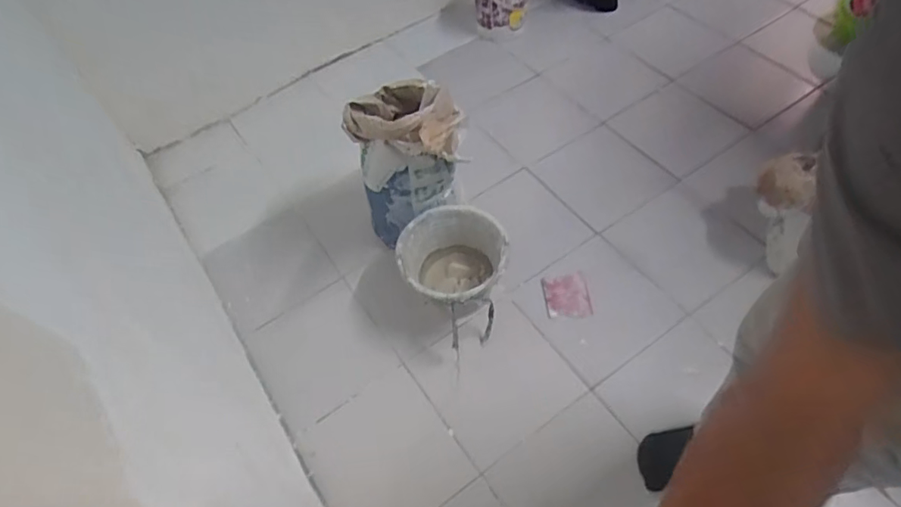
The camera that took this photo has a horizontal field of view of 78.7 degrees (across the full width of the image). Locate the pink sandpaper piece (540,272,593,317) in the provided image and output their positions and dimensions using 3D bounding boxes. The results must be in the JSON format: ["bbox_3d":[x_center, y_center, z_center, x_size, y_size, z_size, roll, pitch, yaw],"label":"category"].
[{"bbox_3d":[0.271,0.095,1.287,0.103,0.008,0.107,-9,52,2],"label":"pink sandpaper piece"}]

